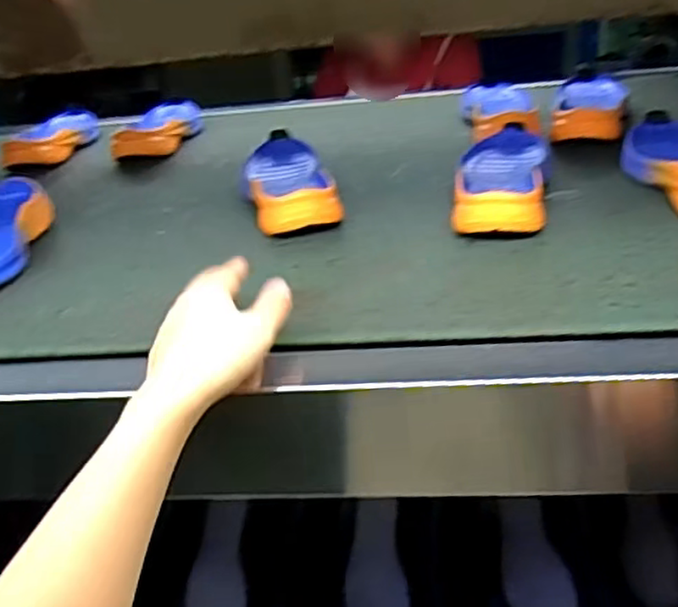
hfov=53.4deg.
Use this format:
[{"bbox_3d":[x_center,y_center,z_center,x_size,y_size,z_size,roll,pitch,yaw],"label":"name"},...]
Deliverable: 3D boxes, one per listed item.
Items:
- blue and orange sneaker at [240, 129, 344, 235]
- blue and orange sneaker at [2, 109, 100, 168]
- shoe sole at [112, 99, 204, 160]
[{"bbox_3d":[-0.058,-0.133,0.715,0.084,0.036,0.227,-9,29,-9],"label":"blue and orange sneaker"},{"bbox_3d":[-0.413,-0.248,0.984,0.097,0.038,0.238,-9,28,-5],"label":"blue and orange sneaker"},{"bbox_3d":[-0.245,-0.254,0.961,0.085,0.035,0.227,-3,29,6],"label":"shoe sole"}]

